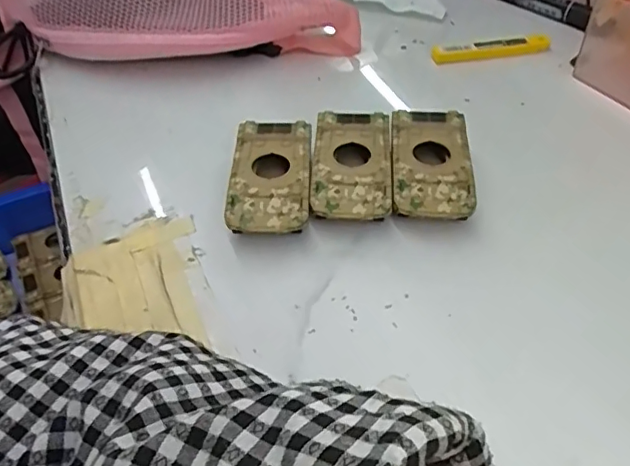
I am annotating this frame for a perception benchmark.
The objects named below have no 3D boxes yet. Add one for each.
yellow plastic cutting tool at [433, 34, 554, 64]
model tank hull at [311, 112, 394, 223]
[{"bbox_3d":[0.155,-0.159,0.485,0.105,0.010,0.019,-8,48,-6],"label":"yellow plastic cutting tool"},{"bbox_3d":[0.024,-0.041,0.368,0.049,0.024,0.093,2,48,4],"label":"model tank hull"}]

